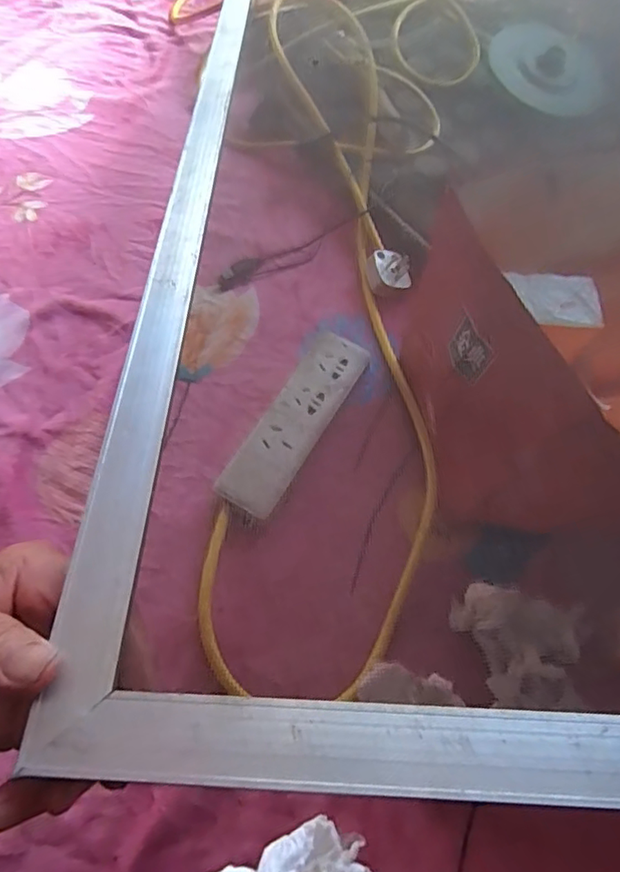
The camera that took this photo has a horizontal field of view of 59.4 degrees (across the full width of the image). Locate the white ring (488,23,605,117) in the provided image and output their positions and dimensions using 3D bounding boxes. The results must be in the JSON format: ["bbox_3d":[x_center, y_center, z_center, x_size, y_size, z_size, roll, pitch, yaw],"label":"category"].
[{"bbox_3d":[0.298,-0.455,0.666,0.157,0.028,0.128,-7,80,-14],"label":"white ring"}]

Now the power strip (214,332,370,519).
[{"bbox_3d":[-0.012,-0.013,0.484,0.051,0.030,0.187,29,66,12],"label":"power strip"}]

